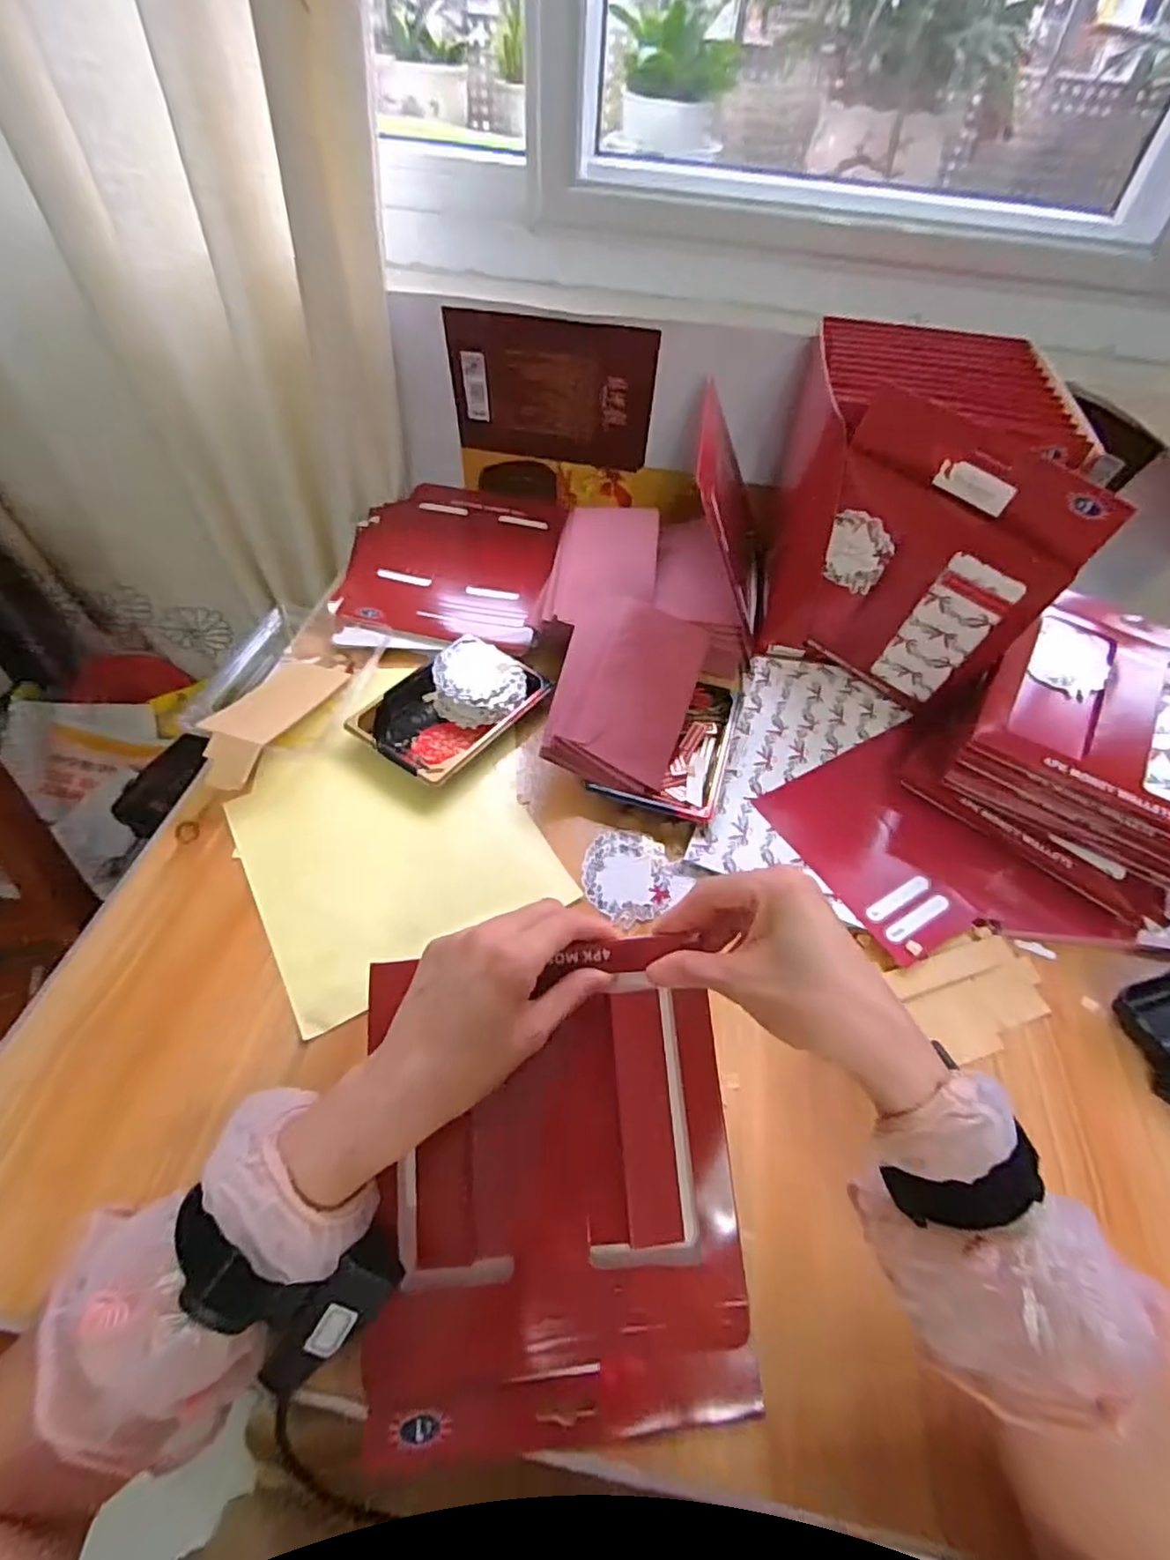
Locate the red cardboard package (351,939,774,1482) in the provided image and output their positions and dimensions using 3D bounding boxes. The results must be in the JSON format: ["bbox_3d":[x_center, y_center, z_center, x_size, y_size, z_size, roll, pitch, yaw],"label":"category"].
[{"bbox_3d":[-0.018,0.213,0.350,0.190,0.019,0.231,-6,76,0],"label":"red cardboard package"}]

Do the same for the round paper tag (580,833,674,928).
[{"bbox_3d":[0.033,0.076,0.516,0.068,0.004,0.082,6,52,1],"label":"round paper tag"}]

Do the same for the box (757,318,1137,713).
[{"bbox_3d":[0.289,-0.252,0.616,0.211,0.261,0.309,12,52,5],"label":"box"}]

